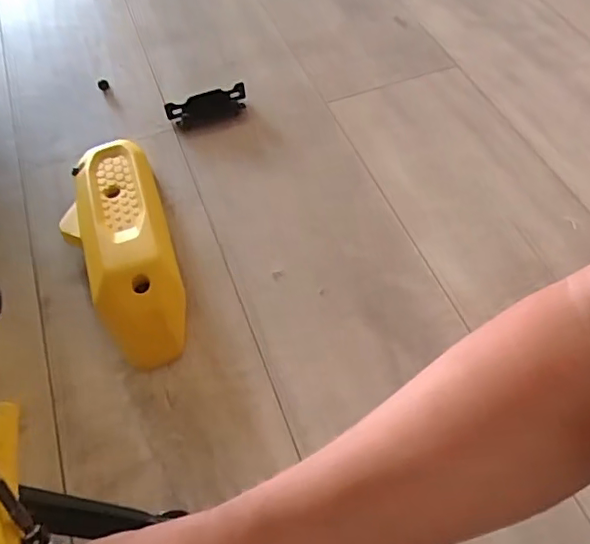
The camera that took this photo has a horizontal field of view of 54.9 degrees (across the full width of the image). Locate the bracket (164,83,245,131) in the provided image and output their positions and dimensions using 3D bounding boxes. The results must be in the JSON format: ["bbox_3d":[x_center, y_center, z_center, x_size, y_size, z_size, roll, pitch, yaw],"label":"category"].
[{"bbox_3d":[-0.115,-0.219,0.753,0.107,0.030,0.036,-21,56,-13],"label":"bracket"}]

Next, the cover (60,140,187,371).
[{"bbox_3d":[-0.190,-0.032,0.622,0.109,0.048,0.290,-16,55,-10],"label":"cover"}]

